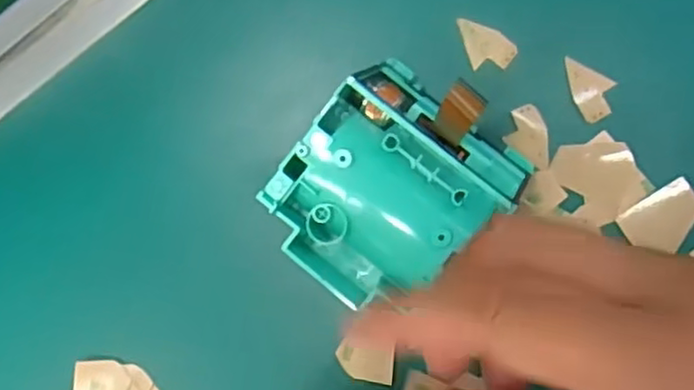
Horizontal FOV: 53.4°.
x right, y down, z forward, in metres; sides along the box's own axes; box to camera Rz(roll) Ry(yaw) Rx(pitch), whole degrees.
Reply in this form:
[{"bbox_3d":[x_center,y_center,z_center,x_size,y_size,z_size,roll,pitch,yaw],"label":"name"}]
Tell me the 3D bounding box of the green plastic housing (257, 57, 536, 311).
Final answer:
[{"bbox_3d":[0.018,-0.005,0.259,0.071,0.045,0.085,39,98,4],"label":"green plastic housing"}]

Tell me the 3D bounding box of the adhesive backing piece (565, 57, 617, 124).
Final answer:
[{"bbox_3d":[0.094,-0.041,0.263,0.015,0.004,0.025,-14,91,14],"label":"adhesive backing piece"}]

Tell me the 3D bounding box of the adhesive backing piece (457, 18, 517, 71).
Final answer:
[{"bbox_3d":[0.055,-0.060,0.269,0.018,0.004,0.023,-17,86,12],"label":"adhesive backing piece"}]

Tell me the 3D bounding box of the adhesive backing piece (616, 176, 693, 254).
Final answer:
[{"bbox_3d":[0.120,0.009,0.260,0.028,0.004,0.020,-36,86,13],"label":"adhesive backing piece"}]

